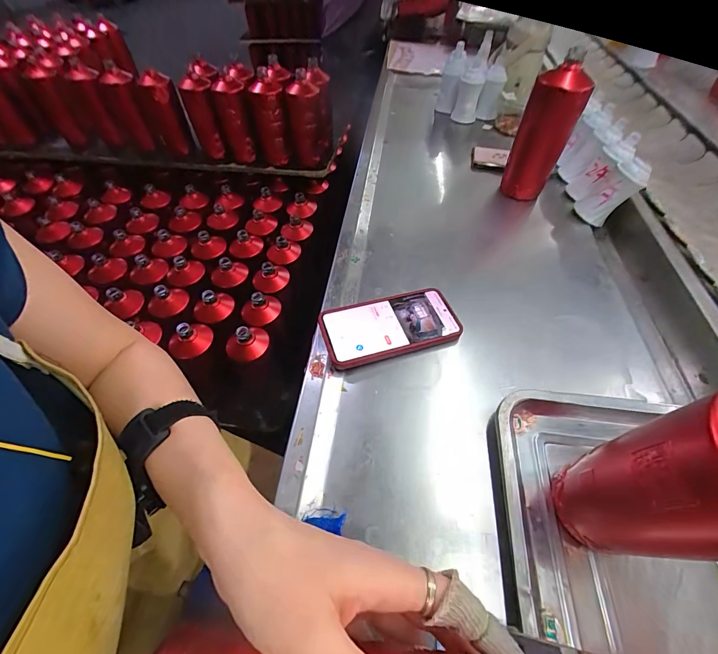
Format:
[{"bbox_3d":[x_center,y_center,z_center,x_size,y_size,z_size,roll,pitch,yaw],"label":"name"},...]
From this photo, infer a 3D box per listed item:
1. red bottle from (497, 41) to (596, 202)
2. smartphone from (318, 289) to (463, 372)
[{"bbox_3d":[0.319,-0.330,0.589,0.083,0.205,0.069,21,56,16],"label":"red bottle"},{"bbox_3d":[0.041,0.000,0.419,0.167,0.016,0.085,-14,54,-10],"label":"smartphone"}]

